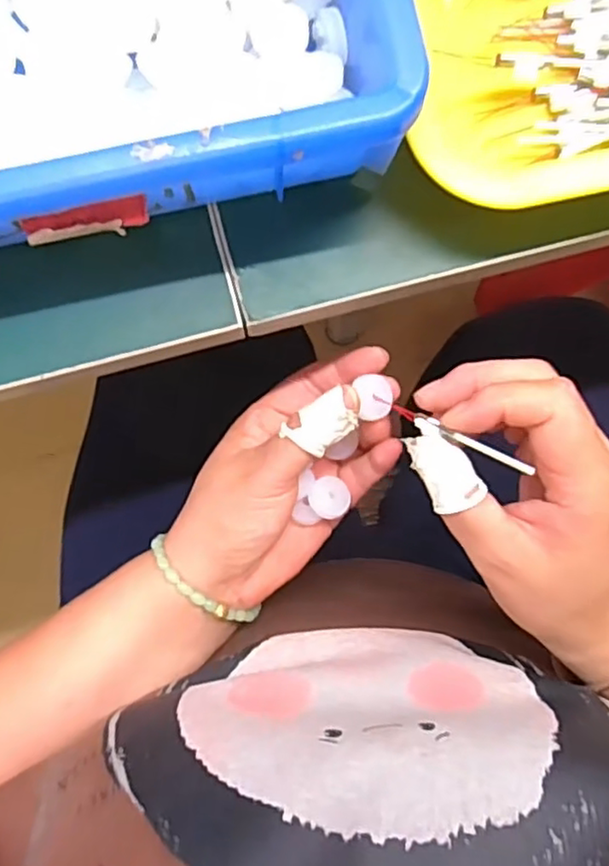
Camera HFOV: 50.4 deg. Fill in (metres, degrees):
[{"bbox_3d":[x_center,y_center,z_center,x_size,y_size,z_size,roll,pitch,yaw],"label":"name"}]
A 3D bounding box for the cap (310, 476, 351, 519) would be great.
[{"bbox_3d":[0.011,0.032,0.321,0.018,0.004,0.019,22,85,-1],"label":"cap"}]

